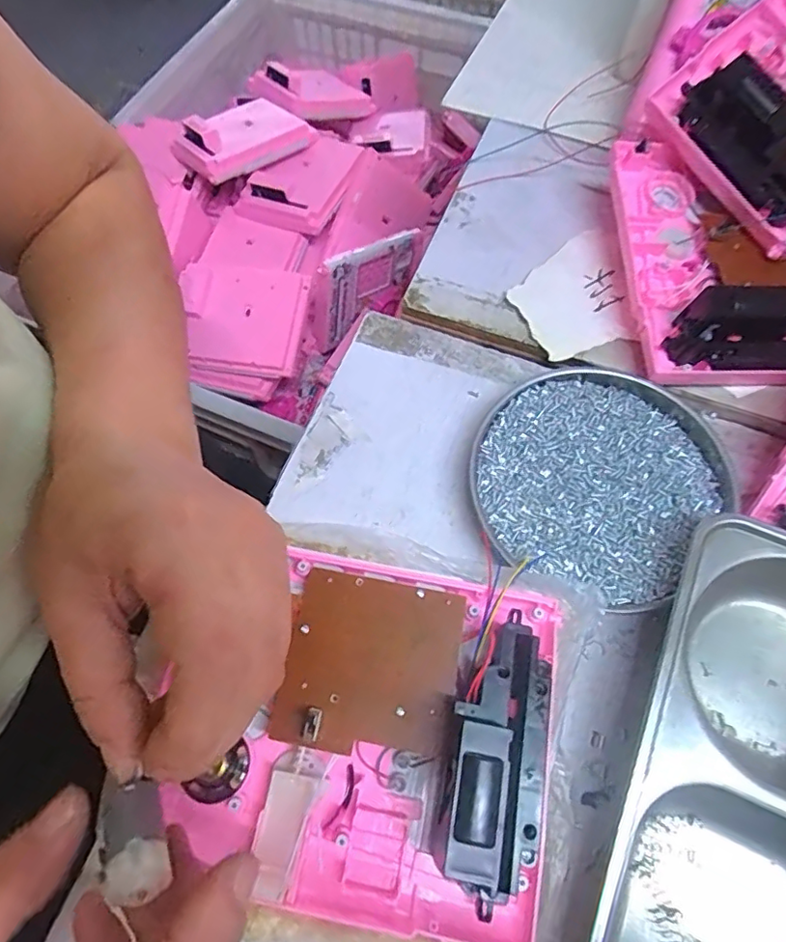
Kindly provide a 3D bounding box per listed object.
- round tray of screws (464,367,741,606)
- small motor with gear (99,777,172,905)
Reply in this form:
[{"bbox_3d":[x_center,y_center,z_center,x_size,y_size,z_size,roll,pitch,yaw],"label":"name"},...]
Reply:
[{"bbox_3d":[0.107,0.006,0.315,0.122,0.026,0.131,40,70,17],"label":"round tray of screws"},{"bbox_3d":[-0.071,0.103,0.159,0.016,0.015,0.028,-28,38,-13],"label":"small motor with gear"}]

